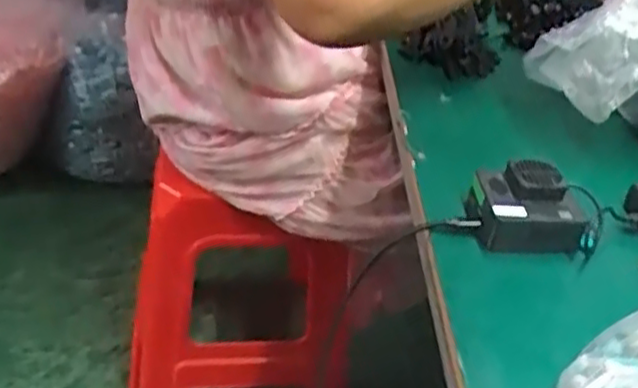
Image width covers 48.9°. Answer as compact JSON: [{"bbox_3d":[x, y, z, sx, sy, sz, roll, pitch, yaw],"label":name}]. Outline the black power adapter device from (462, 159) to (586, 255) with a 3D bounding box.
[{"bbox_3d":[0.168,0.011,0.570,0.084,0.052,0.059,2,36,-7],"label":"black power adapter device"}]

